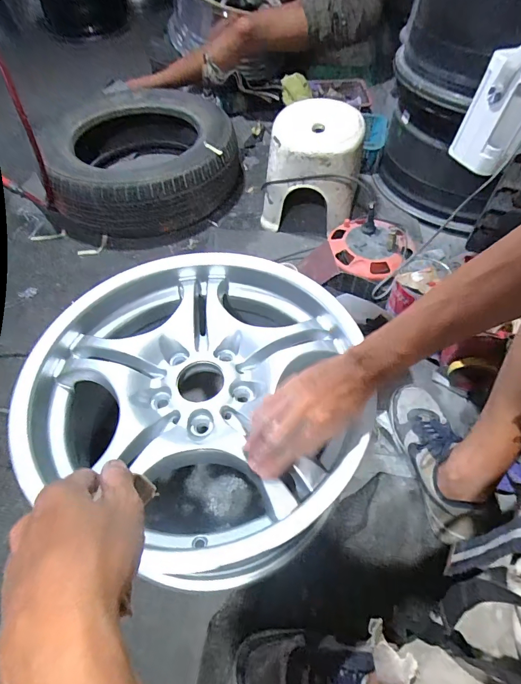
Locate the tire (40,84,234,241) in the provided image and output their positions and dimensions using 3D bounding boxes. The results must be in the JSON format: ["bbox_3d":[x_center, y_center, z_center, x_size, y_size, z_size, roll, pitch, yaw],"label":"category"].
[{"bbox_3d":[-0.339,-0.500,1.060,0.450,0.202,0.471,-13,54,-9],"label":"tire"}]

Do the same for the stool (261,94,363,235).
[{"bbox_3d":[0.144,-0.455,0.997,0.226,0.237,0.230,12,54,10],"label":"stool"}]

